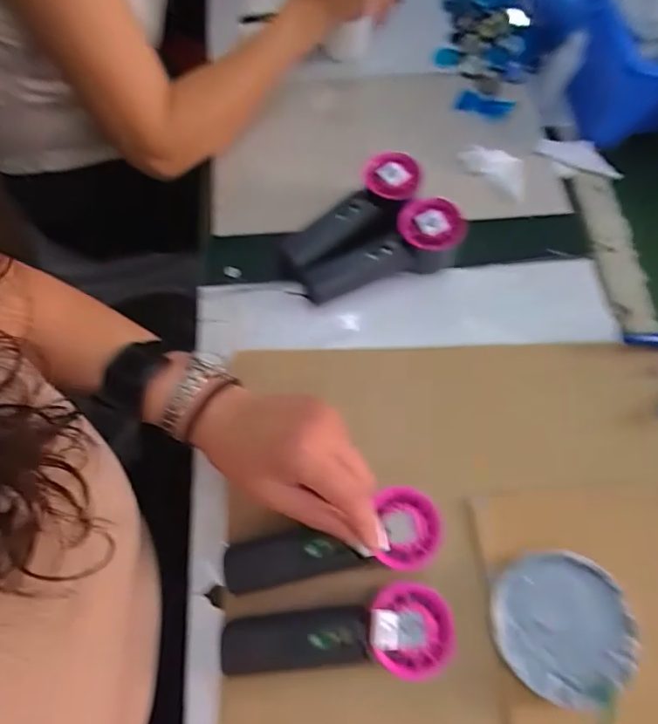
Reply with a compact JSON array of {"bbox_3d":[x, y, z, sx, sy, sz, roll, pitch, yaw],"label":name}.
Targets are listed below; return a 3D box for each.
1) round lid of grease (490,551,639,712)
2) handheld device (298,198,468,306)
[{"bbox_3d":[0.173,0.198,0.376,0.099,0.022,0.098,0,67,1],"label":"round lid of grease"},{"bbox_3d":[0.049,-0.104,0.479,0.155,0.057,0.056,-14,68,-6],"label":"handheld device"}]

